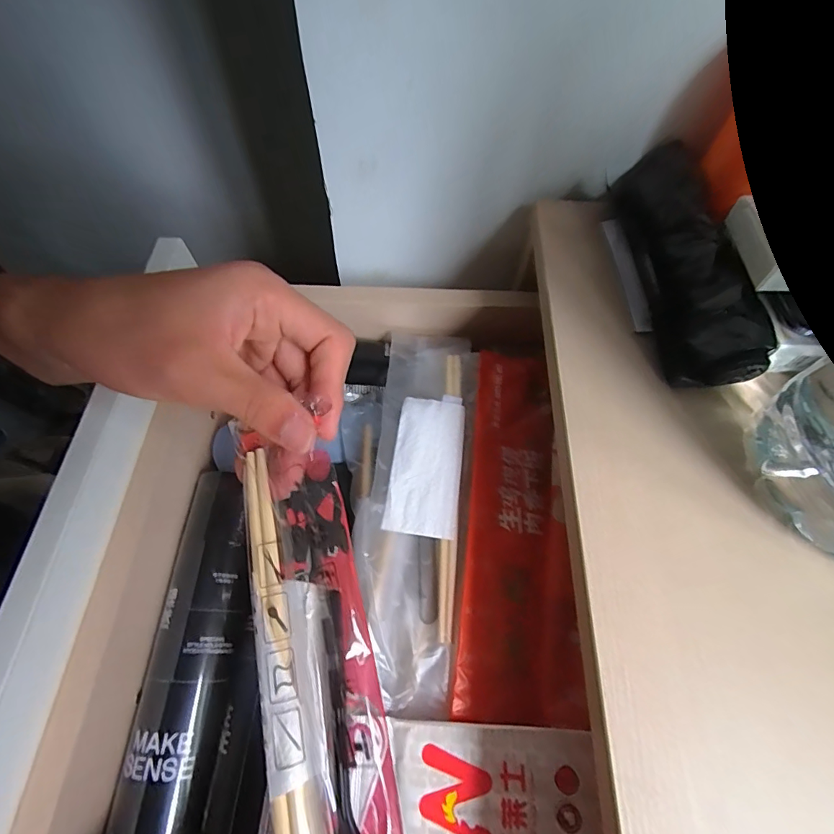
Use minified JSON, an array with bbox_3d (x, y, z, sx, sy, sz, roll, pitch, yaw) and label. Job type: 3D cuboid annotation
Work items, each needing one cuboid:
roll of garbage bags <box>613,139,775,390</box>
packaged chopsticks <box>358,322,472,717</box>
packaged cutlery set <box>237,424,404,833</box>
[{"bbox_3d":[0.146,-0.090,0.248,0.040,0.040,0.150,-4,62,-3],"label":"roll of garbage bags"},{"bbox_3d":[0.001,0.045,0.281,0.065,0.014,0.240,7,63,2],"label":"packaged chopsticks"},{"bbox_3d":[-0.039,0.093,0.162,0.044,0.022,0.184,-12,71,-7],"label":"packaged cutlery set"}]

